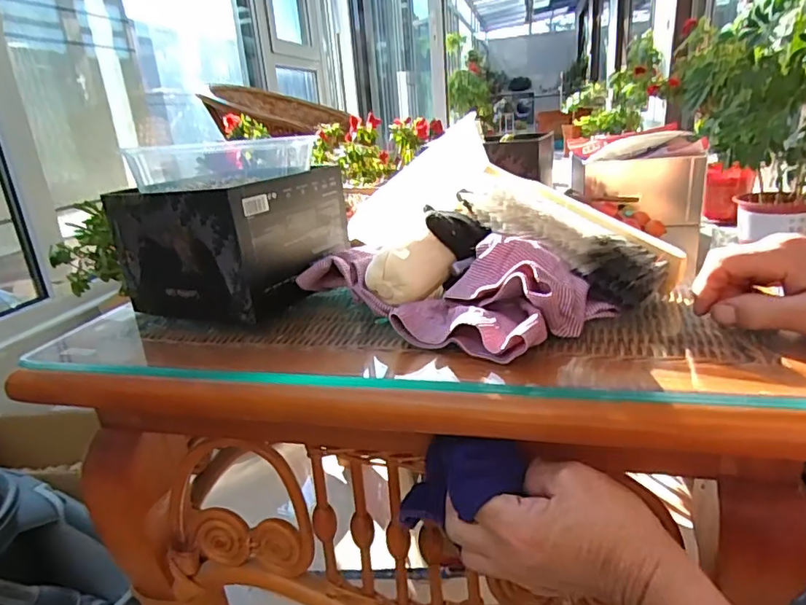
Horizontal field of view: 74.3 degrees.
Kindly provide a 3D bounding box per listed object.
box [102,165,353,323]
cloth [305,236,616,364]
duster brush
[{"bbox_3d":[-0.154,-0.061,0.499,0.145,0.104,0.148,6,22,29],"label":"box"},{"bbox_3d":[0.028,-0.015,0.427,0.230,0.055,0.134,14,27,43],"label":"cloth"},{"bbox_3d":[0.143,-0.068,0.461,0.084,0.042,0.214,-16,40,-29],"label":"duster brush"}]

